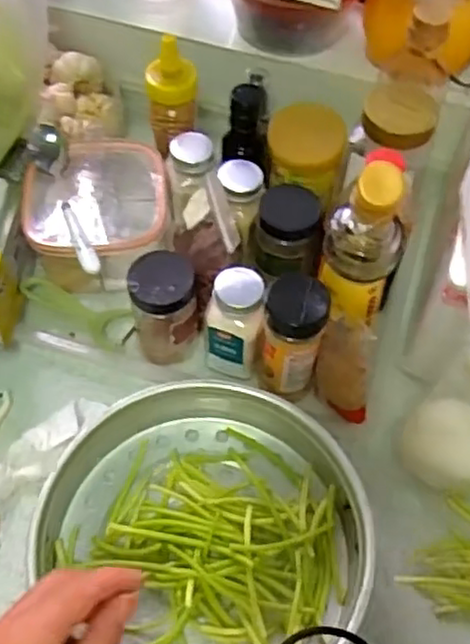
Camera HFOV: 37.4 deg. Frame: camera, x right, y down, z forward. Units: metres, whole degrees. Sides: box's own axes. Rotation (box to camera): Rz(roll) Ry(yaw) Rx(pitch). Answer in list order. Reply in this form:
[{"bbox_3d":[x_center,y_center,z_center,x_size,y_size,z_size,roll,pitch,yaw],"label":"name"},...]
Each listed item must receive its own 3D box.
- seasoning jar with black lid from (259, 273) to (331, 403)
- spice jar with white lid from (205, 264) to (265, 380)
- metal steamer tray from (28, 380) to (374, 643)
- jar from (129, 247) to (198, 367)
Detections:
[{"bbox_3d":[0.050,0.016,0.611,0.052,0.129,0.052,1,58,-2],"label":"seasoning jar with black lid"},{"bbox_3d":[-0.001,0.005,0.631,0.049,0.113,0.049,1,58,-2],"label":"spice jar with white lid"},{"bbox_3d":[-0.026,0.174,0.563,0.259,0.063,0.254,5,58,1],"label":"metal steamer tray"},{"bbox_3d":[-0.065,-0.009,0.643,0.062,0.116,0.052,-4,58,-4],"label":"jar"}]

